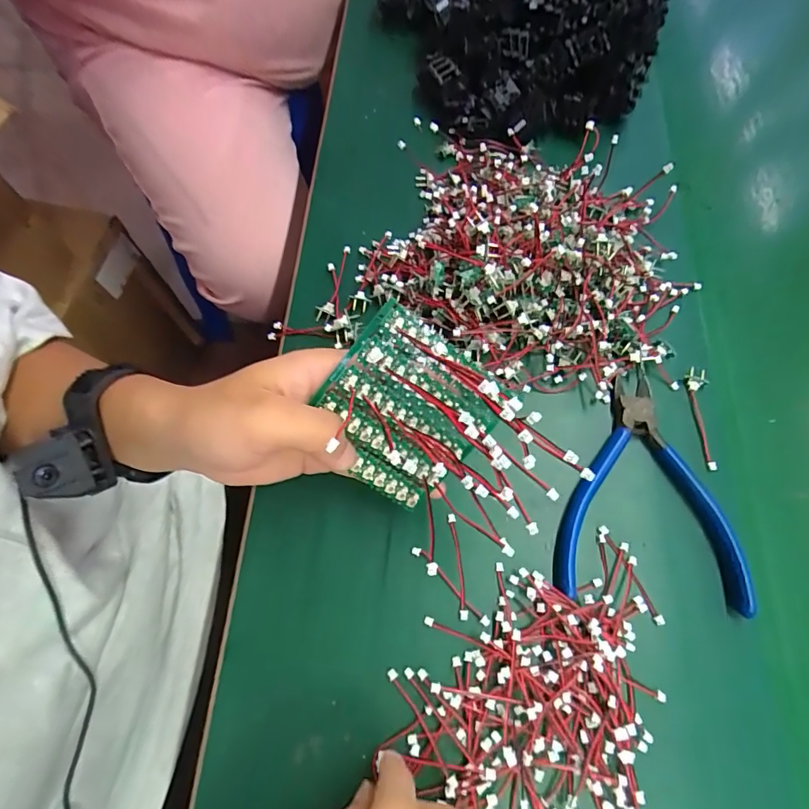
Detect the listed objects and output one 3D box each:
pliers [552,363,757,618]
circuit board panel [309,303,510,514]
[{"bbox_3d":[0.143,0.043,0.280,0.104,0.020,0.142,6,68,2],"label":"pliers"},{"bbox_3d":[-0.003,0.010,0.232,0.079,0.007,0.096,31,110,-16],"label":"circuit board panel"}]

